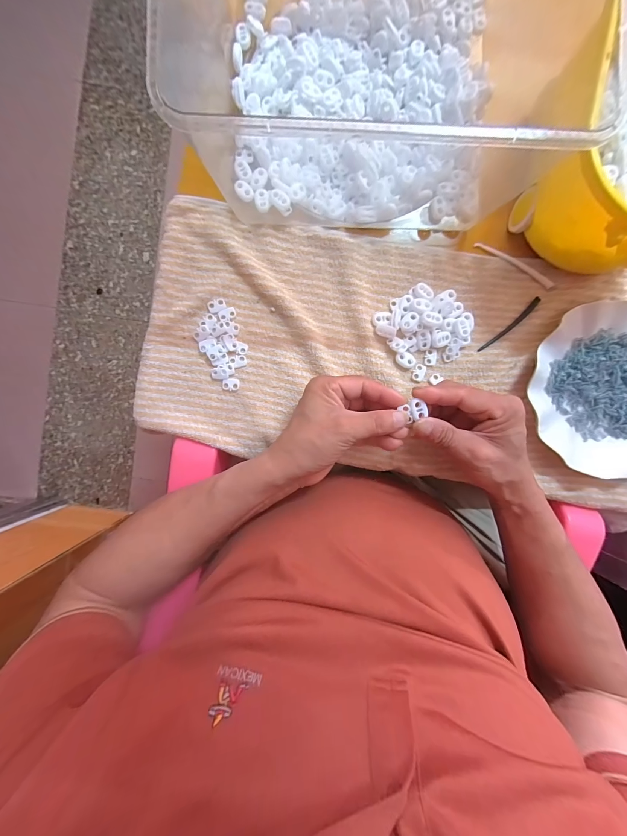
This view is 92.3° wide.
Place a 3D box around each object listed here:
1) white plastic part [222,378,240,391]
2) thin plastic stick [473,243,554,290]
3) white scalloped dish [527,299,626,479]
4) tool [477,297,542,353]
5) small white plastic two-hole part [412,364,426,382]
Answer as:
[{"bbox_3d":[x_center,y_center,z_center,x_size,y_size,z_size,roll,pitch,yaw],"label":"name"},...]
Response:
[{"bbox_3d":[-0.089,-0.036,0.325,0.018,0.004,0.013,-7,91,-2],"label":"white plastic part"},{"bbox_3d":[0.221,-0.168,0.330,0.096,0.004,0.008,31,90,-3],"label":"thin plastic stick"},{"bbox_3d":[0.322,-0.030,0.323,0.170,0.022,0.176,-8,91,-2],"label":"white scalloped dish"},{"bbox_3d":[0.217,-0.101,0.332,0.086,0.005,0.009,-42,92,-1],"label":"tool"},{"bbox_3d":[0.117,-0.050,0.331,0.013,0.004,0.019,21,90,-3],"label":"small white plastic two-hole part"}]

